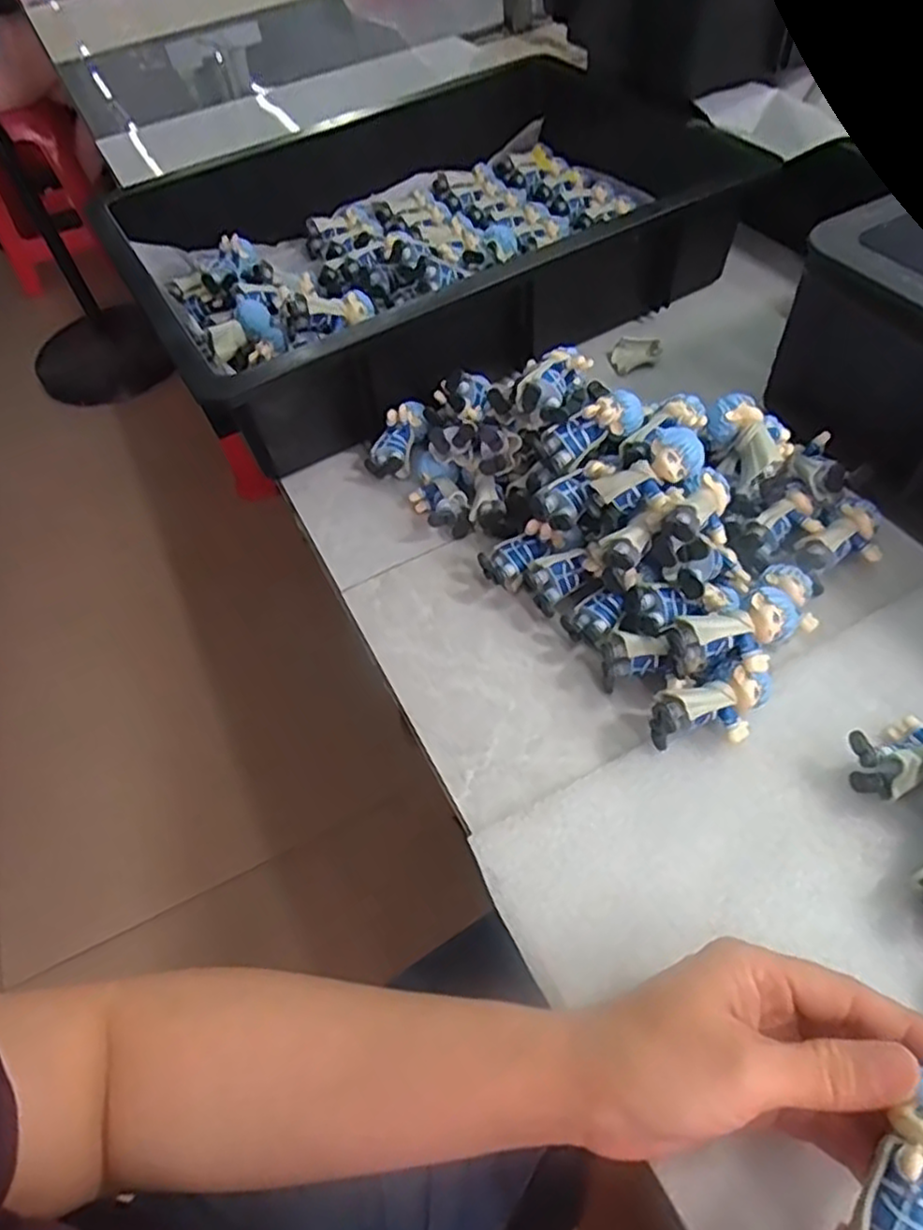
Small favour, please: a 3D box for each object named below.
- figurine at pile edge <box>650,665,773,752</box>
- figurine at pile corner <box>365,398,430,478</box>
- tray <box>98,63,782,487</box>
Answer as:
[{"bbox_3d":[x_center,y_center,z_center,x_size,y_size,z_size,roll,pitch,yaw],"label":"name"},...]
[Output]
[{"bbox_3d":[0.123,0.047,0.340,0.060,0.033,0.026,-16,54,-5],"label":"figurine at pile edge"},{"bbox_3d":[-0.040,-0.120,0.476,0.023,0.028,0.060,23,76,19],"label":"figurine at pile corner"},{"bbox_3d":[-0.026,-0.319,0.577,0.462,0.085,0.341,-28,56,-14],"label":"tray"}]

